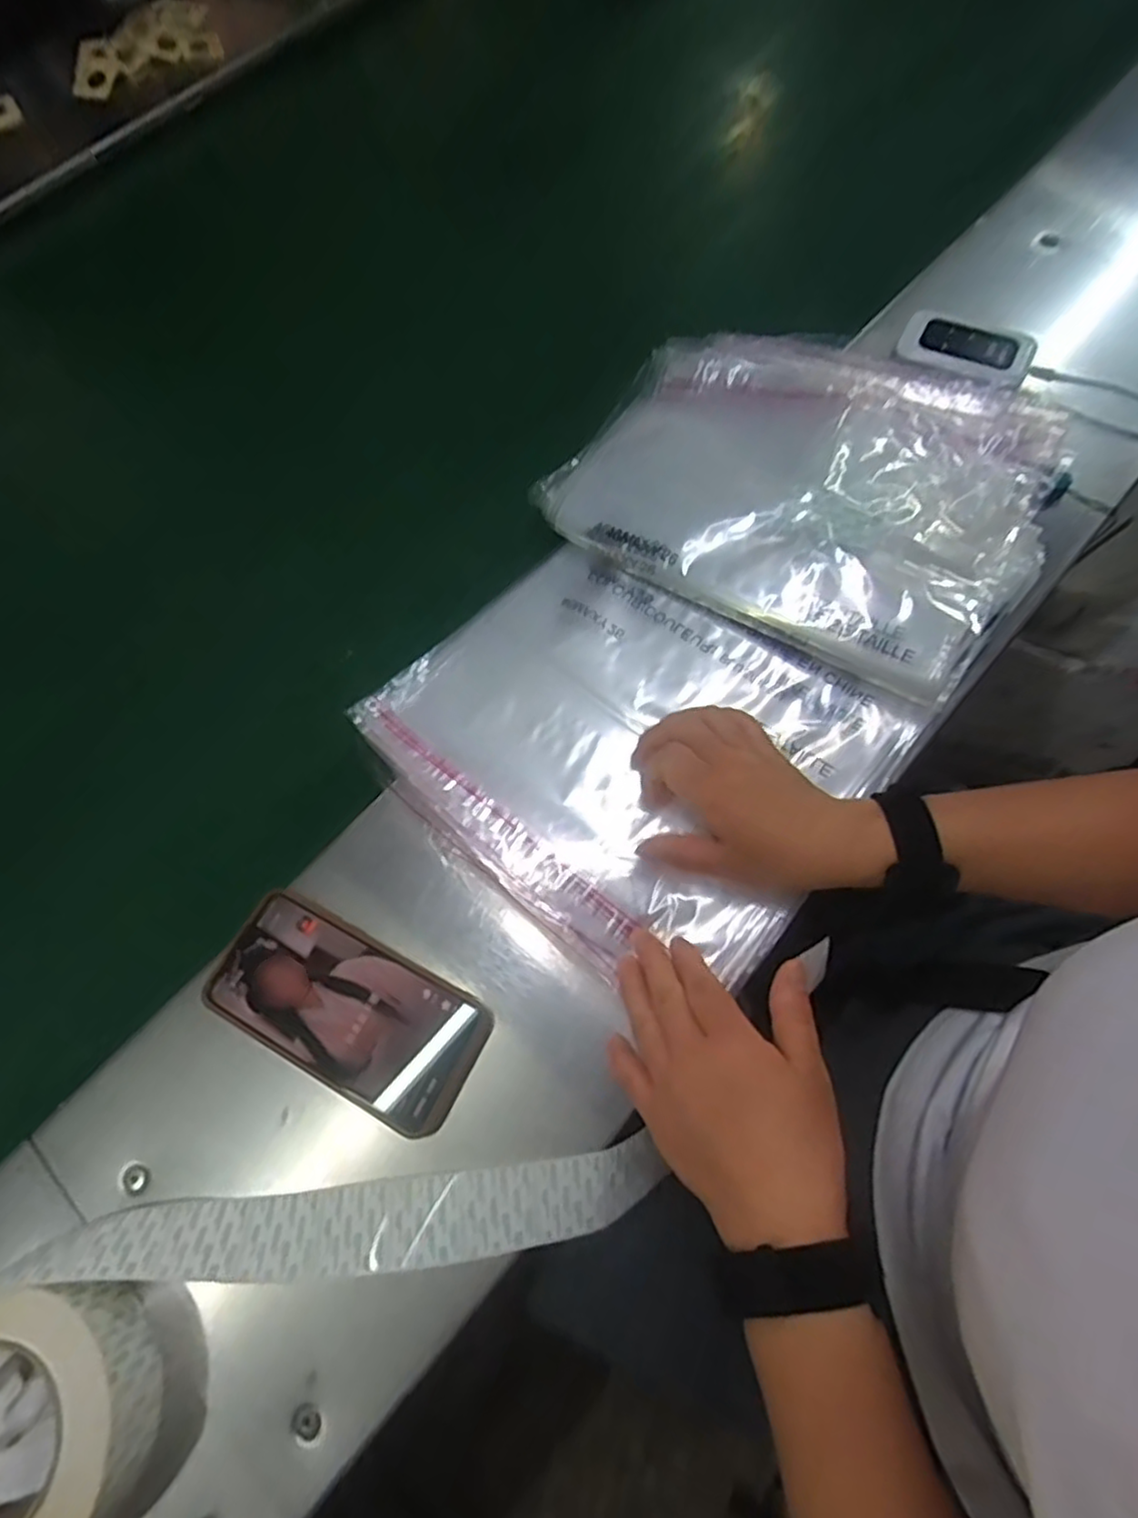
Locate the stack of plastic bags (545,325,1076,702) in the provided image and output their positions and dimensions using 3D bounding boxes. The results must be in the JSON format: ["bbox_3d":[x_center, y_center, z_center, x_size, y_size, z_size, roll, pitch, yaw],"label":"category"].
[{"bbox_3d":[0.165,-0.209,0.513,0.324,0.044,0.253,32,73,14],"label":"stack of plastic bags"}]

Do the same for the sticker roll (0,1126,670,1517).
[{"bbox_3d":[-0.147,0.257,0.358,0.378,0.056,0.128,-26,70,-8],"label":"sticker roll"}]

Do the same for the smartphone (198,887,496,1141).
[{"bbox_3d":[-0.127,0.141,0.408,0.158,0.010,0.077,26,71,12],"label":"smartphone"}]

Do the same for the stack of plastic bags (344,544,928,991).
[{"bbox_3d":[0.032,-0.013,0.460,0.285,0.030,0.237,36,74,15],"label":"stack of plastic bags"}]

